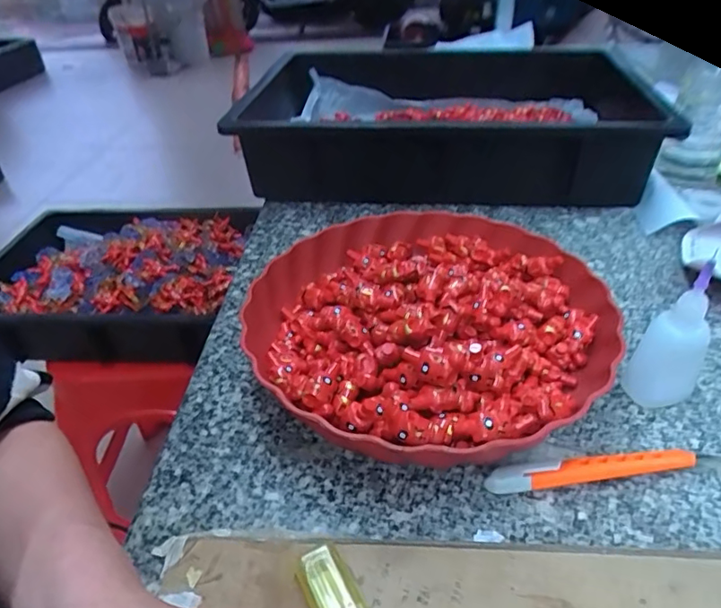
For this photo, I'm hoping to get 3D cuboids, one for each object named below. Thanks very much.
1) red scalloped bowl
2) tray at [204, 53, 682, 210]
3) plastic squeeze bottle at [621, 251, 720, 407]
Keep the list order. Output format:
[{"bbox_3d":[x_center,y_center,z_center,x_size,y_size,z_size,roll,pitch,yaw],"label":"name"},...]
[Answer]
[{"bbox_3d":[0.045,0.010,0.375,0.231,0.070,0.234,-2,37,2],"label":"red scalloped bowl"},{"bbox_3d":[0.094,-0.231,0.670,0.448,0.110,0.354,-1,37,4],"label":"tray"},{"bbox_3d":[0.190,0.023,0.326,0.027,0.095,0.030,-15,38,-14],"label":"plastic squeeze bottle"}]

